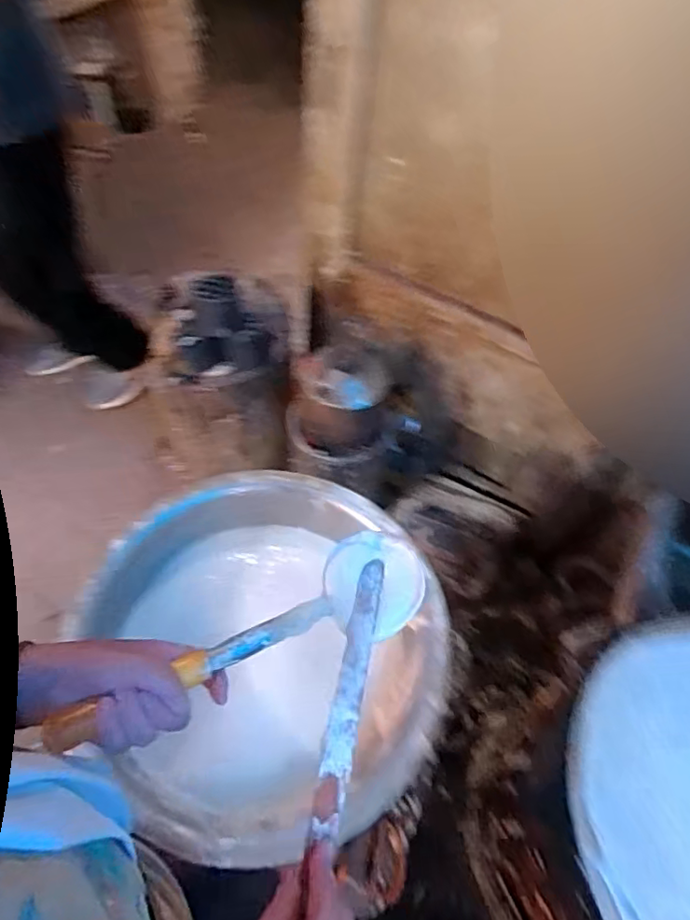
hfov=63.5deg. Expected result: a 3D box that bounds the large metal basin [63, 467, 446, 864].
[{"bbox_3d":[-0.117,0.265,0.811,0.486,0.143,0.508,-30,64,-23],"label":"large metal basin"}]

